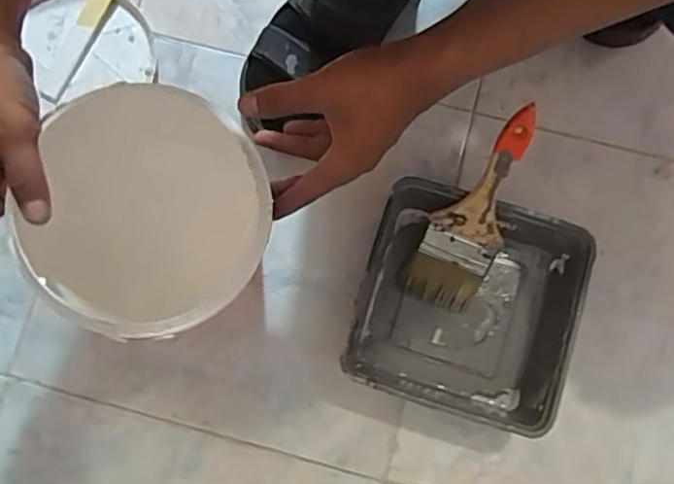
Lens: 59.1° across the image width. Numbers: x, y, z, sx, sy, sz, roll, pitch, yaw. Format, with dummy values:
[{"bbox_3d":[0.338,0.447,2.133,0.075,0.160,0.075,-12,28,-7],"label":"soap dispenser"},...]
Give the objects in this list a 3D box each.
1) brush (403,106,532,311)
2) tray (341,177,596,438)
[{"bbox_3d":[0.128,-0.025,0.554,0.070,0.012,0.204,23,116,4],"label":"brush"},{"bbox_3d":[0.123,0.063,0.574,0.201,0.072,0.197,18,80,3],"label":"tray"}]

